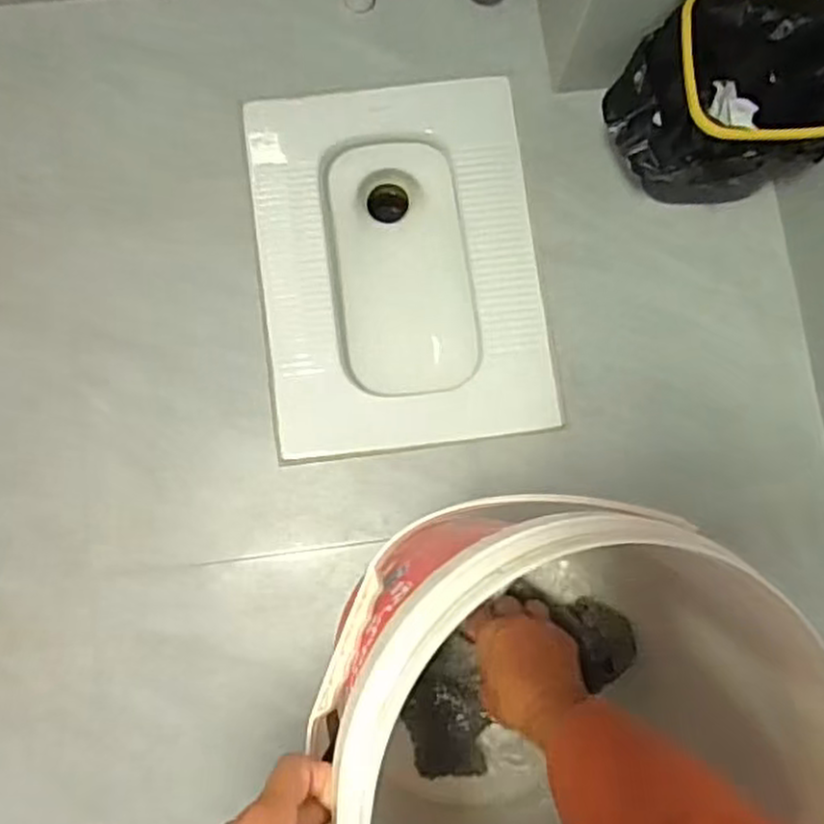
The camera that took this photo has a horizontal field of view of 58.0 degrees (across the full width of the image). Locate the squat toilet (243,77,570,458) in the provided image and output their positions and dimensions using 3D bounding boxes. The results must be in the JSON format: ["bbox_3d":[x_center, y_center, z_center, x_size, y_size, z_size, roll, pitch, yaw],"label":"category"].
[{"bbox_3d":[-0.024,-0.240,1.266,0.444,0.214,0.609,-7,85,-1],"label":"squat toilet"}]

